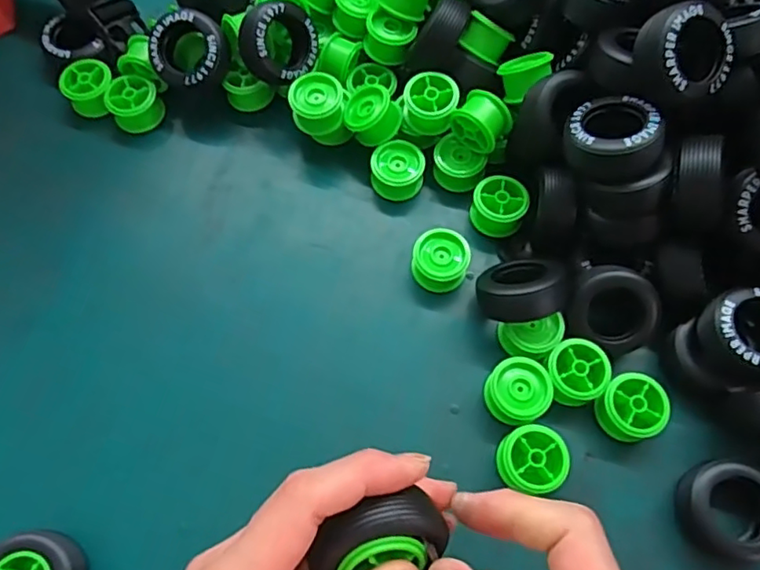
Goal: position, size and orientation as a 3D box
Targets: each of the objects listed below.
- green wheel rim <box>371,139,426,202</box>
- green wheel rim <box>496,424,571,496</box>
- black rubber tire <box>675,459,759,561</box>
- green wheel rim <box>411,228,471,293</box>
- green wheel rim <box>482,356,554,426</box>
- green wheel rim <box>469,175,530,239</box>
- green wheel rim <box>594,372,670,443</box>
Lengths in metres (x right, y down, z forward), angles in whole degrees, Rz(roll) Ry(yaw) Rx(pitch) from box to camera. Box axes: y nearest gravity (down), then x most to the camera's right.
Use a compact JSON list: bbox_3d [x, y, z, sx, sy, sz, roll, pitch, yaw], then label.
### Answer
[{"bbox_3d":[0.012,-0.074,0.384,0.033,0.023,0.032,5,69,3],"label":"green wheel rim"},{"bbox_3d":[0.080,0.094,0.317,0.035,0.022,0.033,9,69,4],"label":"green wheel rim"},{"bbox_3d":[0.180,0.116,0.306,0.045,0.021,0.045,7,69,4],"label":"black rubber tire"},{"bbox_3d":[0.037,-0.014,0.360,0.033,0.024,0.031,0,69,1],"label":"green wheel rim"},{"bbox_3d":[0.076,0.060,0.330,0.035,0.022,0.034,0,69,1],"label":"green wheel rim"},{"bbox_3d":[0.075,-0.049,0.373,0.033,0.022,0.031,14,70,6],"label":"green wheel rim"},{"bbox_3d":[0.137,0.068,0.327,0.036,0.023,0.033,0,69,1],"label":"green wheel rim"}]

